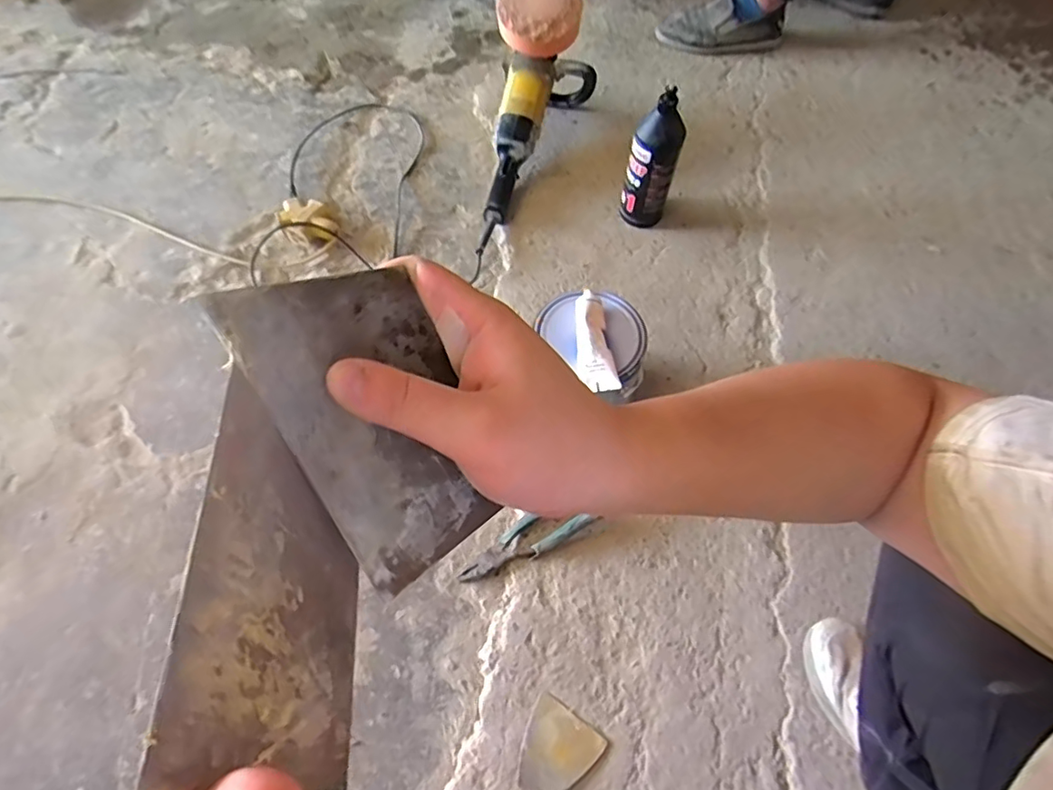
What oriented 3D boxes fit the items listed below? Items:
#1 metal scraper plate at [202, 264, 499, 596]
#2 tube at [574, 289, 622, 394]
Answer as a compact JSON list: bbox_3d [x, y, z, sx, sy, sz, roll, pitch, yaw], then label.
[{"bbox_3d":[-0.057,0.008,0.227,0.070,0.004,0.124,-34,104,-29],"label":"metal scraper plate"},{"bbox_3d":[0.086,-0.071,0.737,0.048,0.029,0.137,-8,63,-5],"label":"tube"}]

